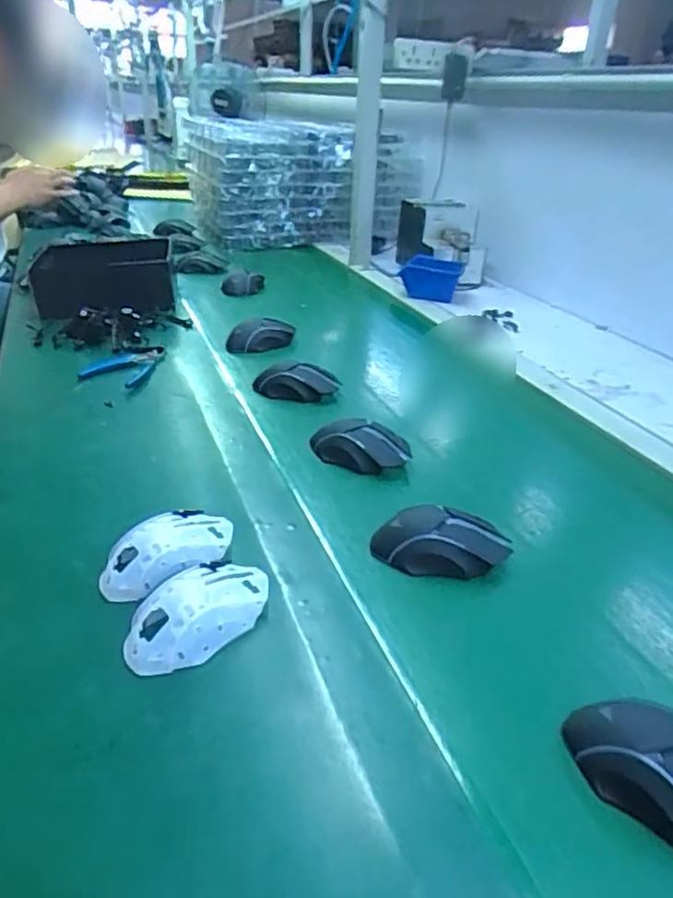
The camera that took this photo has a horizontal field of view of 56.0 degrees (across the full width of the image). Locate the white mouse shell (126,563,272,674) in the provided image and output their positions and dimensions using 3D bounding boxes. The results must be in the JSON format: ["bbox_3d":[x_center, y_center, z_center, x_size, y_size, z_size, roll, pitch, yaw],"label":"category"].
[{"bbox_3d":[-0.103,0.122,0.473,0.060,0.034,0.111,28,38,37],"label":"white mouse shell"}]

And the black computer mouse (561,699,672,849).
[{"bbox_3d":[0.198,0.195,0.378,0.120,0.039,0.062,20,34,29],"label":"black computer mouse"}]

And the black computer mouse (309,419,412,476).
[{"bbox_3d":[0.027,-0.004,0.700,0.109,0.034,0.061,15,32,21],"label":"black computer mouse"}]

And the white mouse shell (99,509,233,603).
[{"bbox_3d":[-0.139,0.087,0.531,0.059,0.035,0.113,27,38,36],"label":"white mouse shell"}]

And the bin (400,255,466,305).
[{"bbox_3d":[0.188,-0.337,1.257,0.113,0.066,0.094,9,30,12],"label":"bin"}]

